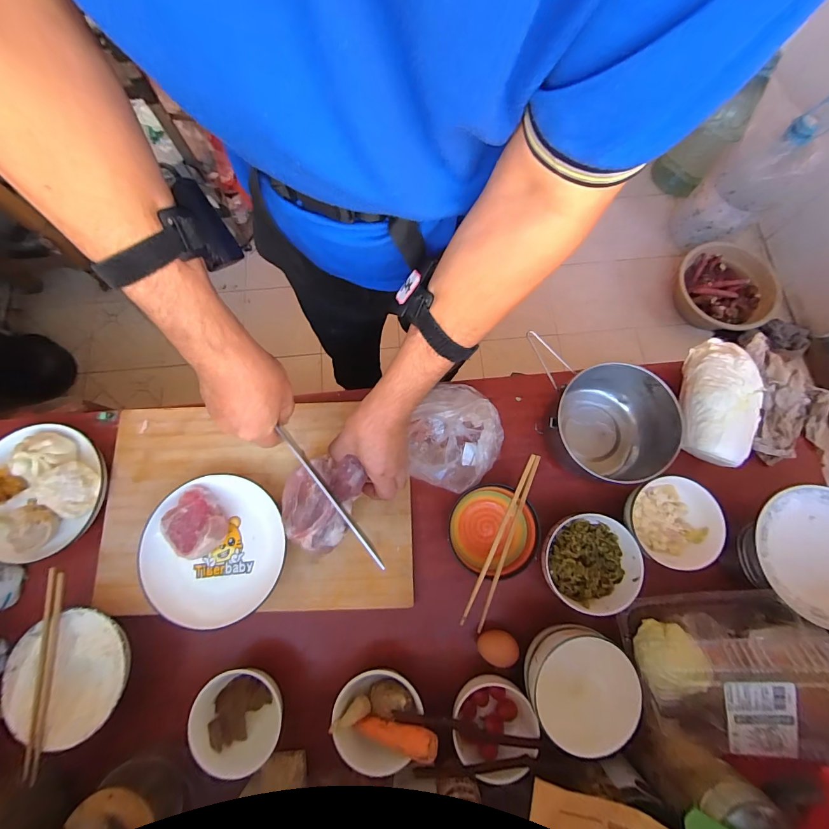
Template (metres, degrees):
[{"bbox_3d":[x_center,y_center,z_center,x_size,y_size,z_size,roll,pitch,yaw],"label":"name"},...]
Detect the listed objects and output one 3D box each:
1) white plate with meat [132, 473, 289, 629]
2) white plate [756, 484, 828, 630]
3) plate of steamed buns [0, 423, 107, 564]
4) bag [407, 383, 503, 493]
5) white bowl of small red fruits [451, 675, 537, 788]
[{"bbox_3d":[-0.285,0.189,0.527,0.189,0.045,0.201,0,75,1],"label":"white plate with meat"},{"bbox_3d":[0.511,0.179,0.467,0.152,0.026,0.163,0,75,1],"label":"white plate"},{"bbox_3d":[-0.577,0.114,0.566,0.201,0.061,0.196,0,75,1],"label":"plate of steamed buns"},{"bbox_3d":[0.055,0.036,0.536,0.125,0.104,0.140,41,79,11],"label":"bag"},{"bbox_3d":[0.098,0.392,0.478,0.102,0.045,0.097,0,75,1],"label":"white bowl of small red fruits"}]

